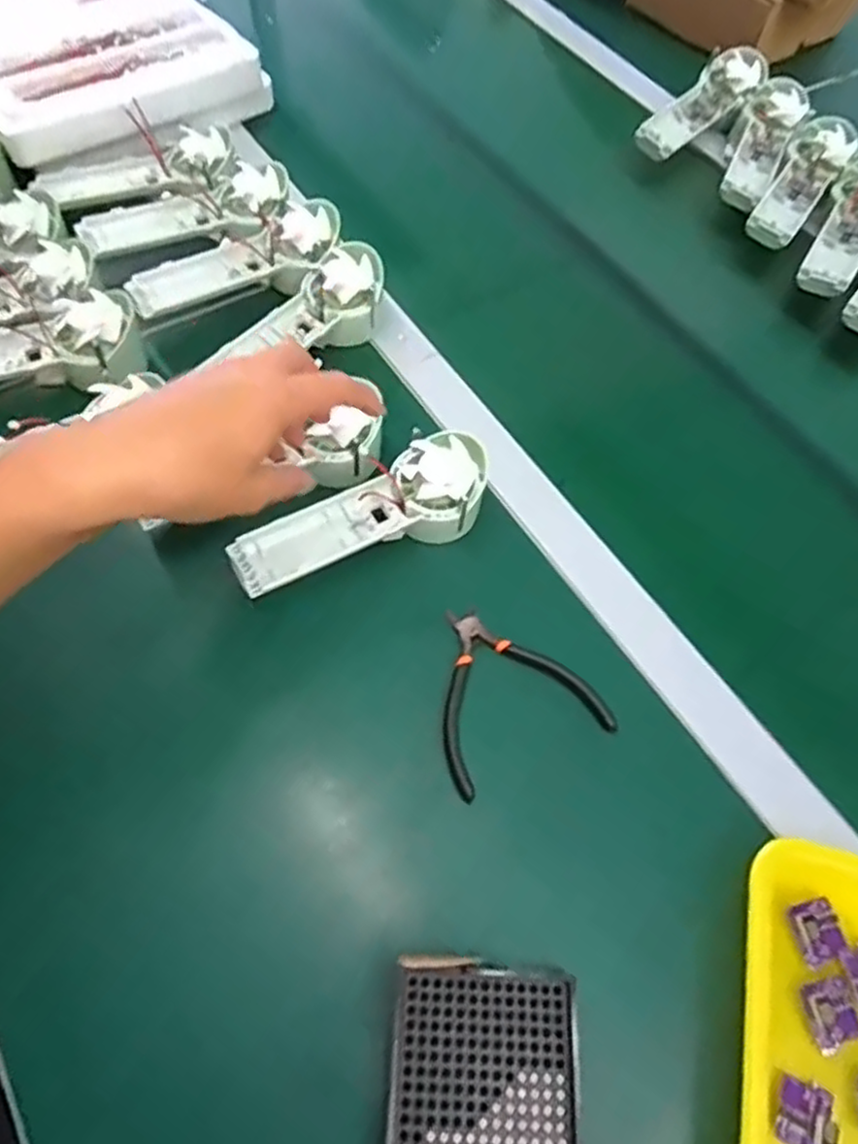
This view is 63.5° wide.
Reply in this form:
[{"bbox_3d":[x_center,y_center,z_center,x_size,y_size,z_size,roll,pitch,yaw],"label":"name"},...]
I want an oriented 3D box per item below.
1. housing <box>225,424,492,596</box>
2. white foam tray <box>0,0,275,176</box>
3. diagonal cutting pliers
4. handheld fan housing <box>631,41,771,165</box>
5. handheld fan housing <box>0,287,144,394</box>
[{"bbox_3d":[-0.044,-0.034,0.460,0.177,0.043,0.063,-27,67,-16],"label":"housing"},{"bbox_3d":[-0.332,-0.509,0.672,0.258,0.055,0.270,-33,68,-19],"label":"white foam tray"},{"bbox_3d":[0.046,0.070,0.433,0.103,0.012,0.106,-20,65,-13],"label":"diagonal cutting pliers"},{"bbox_3d":[0.281,-0.476,0.704,0.061,0.038,0.169,38,66,16],"label":"handheld fan housing"},{"bbox_3d":[-0.305,-0.158,0.514,0.178,0.045,0.069,-14,63,-10],"label":"handheld fan housing"}]

